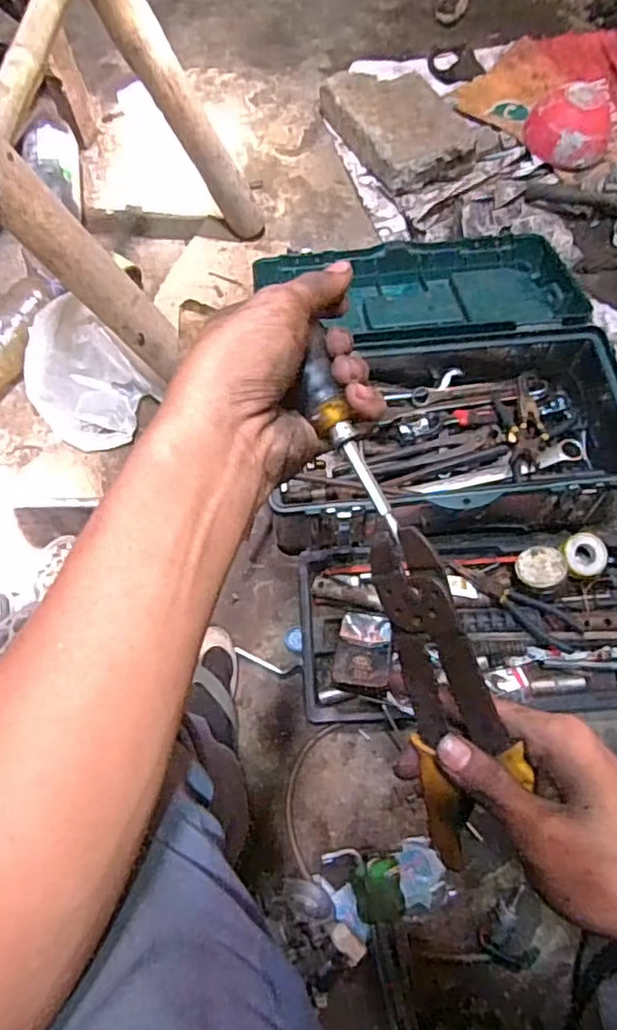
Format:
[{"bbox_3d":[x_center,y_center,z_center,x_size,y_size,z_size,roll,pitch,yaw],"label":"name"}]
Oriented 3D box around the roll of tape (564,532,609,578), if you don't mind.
[{"bbox_3d":[0.353,0.051,0.813,0.053,0.020,0.053,0,67,0],"label":"roll of tape"}]

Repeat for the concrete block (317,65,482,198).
[{"bbox_3d":[0.165,-0.697,1.140,0.174,0.064,0.270,-28,70,-11],"label":"concrete block"}]

